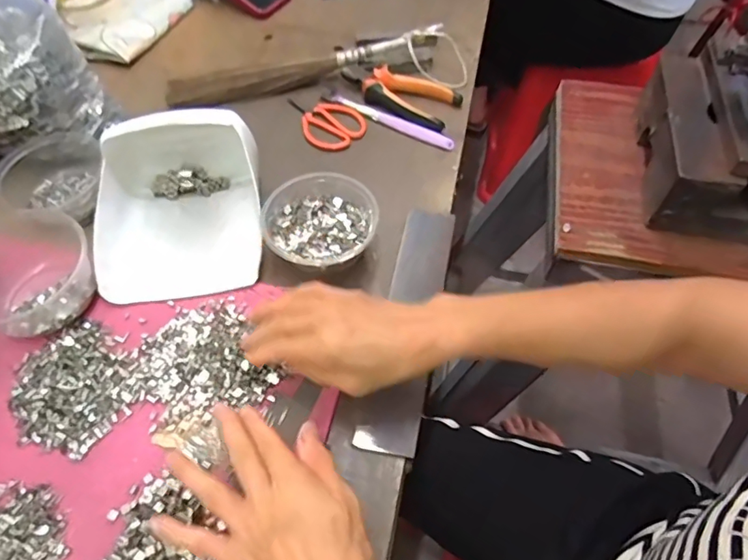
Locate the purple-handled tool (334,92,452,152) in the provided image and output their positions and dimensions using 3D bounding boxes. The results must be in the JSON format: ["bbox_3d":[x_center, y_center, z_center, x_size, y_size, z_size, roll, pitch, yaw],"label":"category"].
[{"bbox_3d":[0.021,-0.190,0.606,0.162,0.008,0.014,27,61,18],"label":"purple-handled tool"}]

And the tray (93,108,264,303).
[{"bbox_3d":[-0.189,-0.078,0.484,0.154,0.076,0.175,-8,57,-4],"label":"tray"}]

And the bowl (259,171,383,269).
[{"bbox_3d":[-0.052,-0.050,0.485,0.103,0.054,0.096,-1,57,1],"label":"bowl"}]

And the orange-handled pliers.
[{"bbox_3d":[0.029,-0.228,0.621,0.145,0.020,0.063,26,61,17],"label":"orange-handled pliers"}]

